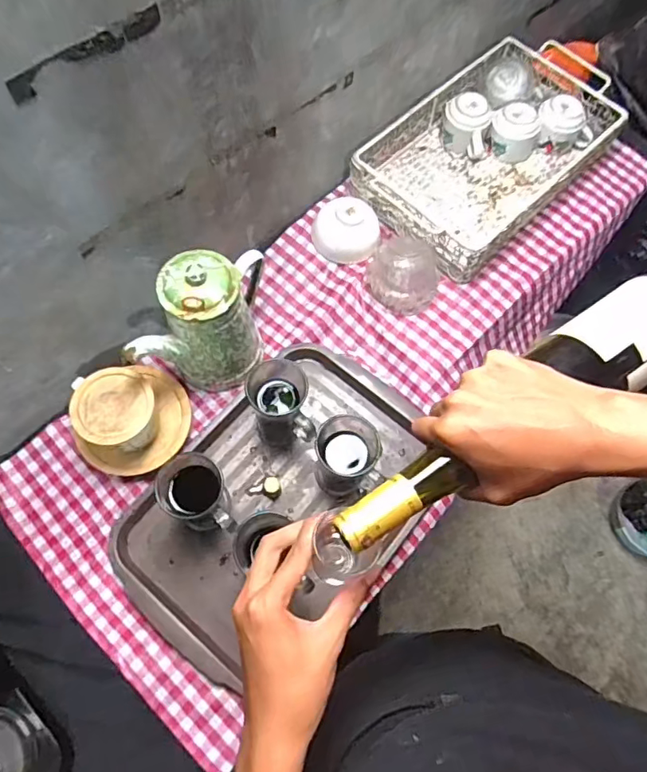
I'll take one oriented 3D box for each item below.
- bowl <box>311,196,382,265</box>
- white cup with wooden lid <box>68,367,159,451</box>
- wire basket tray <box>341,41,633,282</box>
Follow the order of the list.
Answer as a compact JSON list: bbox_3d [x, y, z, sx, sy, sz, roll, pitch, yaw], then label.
[{"bbox_3d":[0.038,-0.254,0.835,0.100,0.051,0.095,1,68,-3],"label":"bowl"},{"bbox_3d":[-0.272,0.037,0.696,0.101,0.077,0.101,1,68,-3],"label":"white cup with wooden lid"},{"bbox_3d":[0.273,-0.395,0.886,0.435,0.083,0.269,-42,76,-17],"label":"wire basket tray"}]

